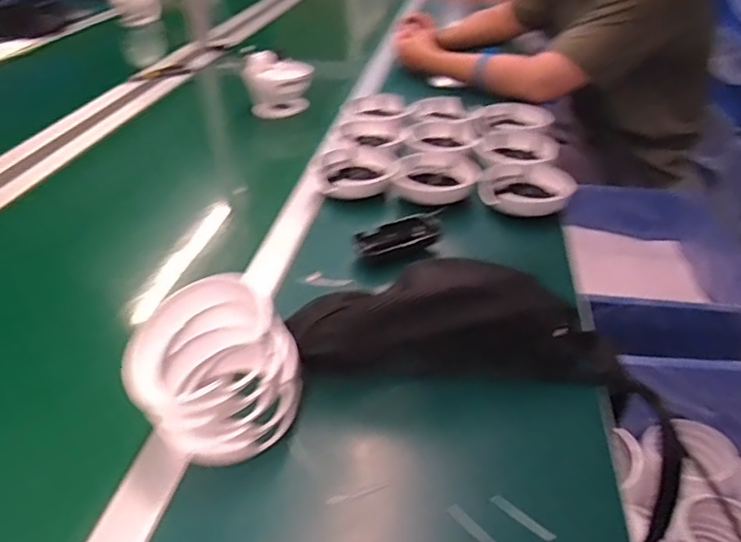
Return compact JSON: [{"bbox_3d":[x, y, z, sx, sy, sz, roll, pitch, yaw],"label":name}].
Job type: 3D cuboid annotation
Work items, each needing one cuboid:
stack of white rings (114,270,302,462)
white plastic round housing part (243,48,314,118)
[{"bbox_3d":[-0.125,0.087,0.468,0.116,0.096,0.111,21,41,27],"label":"stack of white rings"},{"bbox_3d":[-0.177,-0.355,1.102,0.127,0.128,0.084,-4,38,-9],"label":"white plastic round housing part"}]

